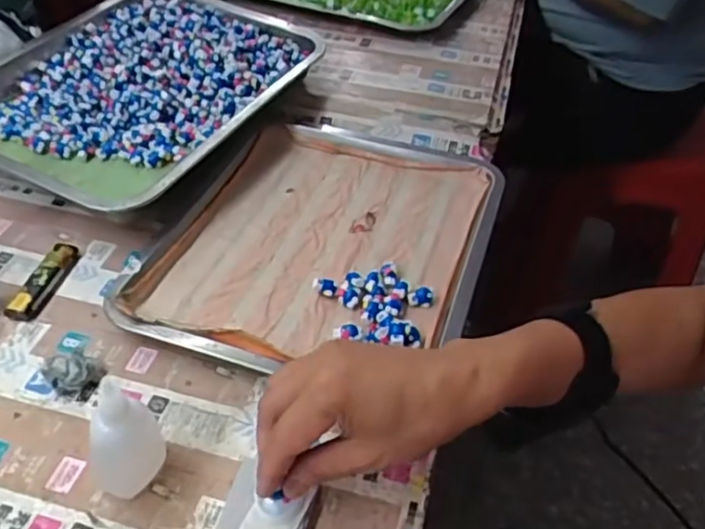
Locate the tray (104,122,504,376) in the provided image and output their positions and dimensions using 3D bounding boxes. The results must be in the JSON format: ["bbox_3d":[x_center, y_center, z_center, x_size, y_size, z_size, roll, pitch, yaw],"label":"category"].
[{"bbox_3d":[-0.025,-0.020,0.575,0.268,0.035,0.302,15,44,11],"label":"tray"}]

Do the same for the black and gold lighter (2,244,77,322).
[{"bbox_3d":[-0.247,0.013,0.530,0.020,0.013,0.079,10,43,6],"label":"black and gold lighter"}]

